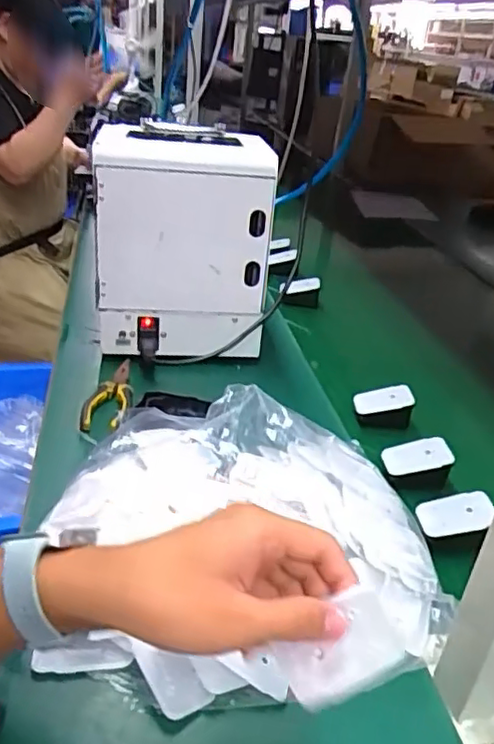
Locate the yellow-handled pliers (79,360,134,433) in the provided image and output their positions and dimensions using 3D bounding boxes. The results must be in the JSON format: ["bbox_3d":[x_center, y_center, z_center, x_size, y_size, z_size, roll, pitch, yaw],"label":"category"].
[{"bbox_3d":[-0.160,0.027,0.718,0.050,0.024,0.139,4,31,-4],"label":"yellow-handled pliers"}]

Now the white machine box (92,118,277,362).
[{"bbox_3d":[-0.087,-0.165,0.808,0.210,0.272,0.173,1,30,-9],"label":"white machine box"}]

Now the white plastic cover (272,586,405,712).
[{"bbox_3d":[0.049,0.149,0.326,0.044,0.065,0.004,58,10,8],"label":"white plastic cover"}]

